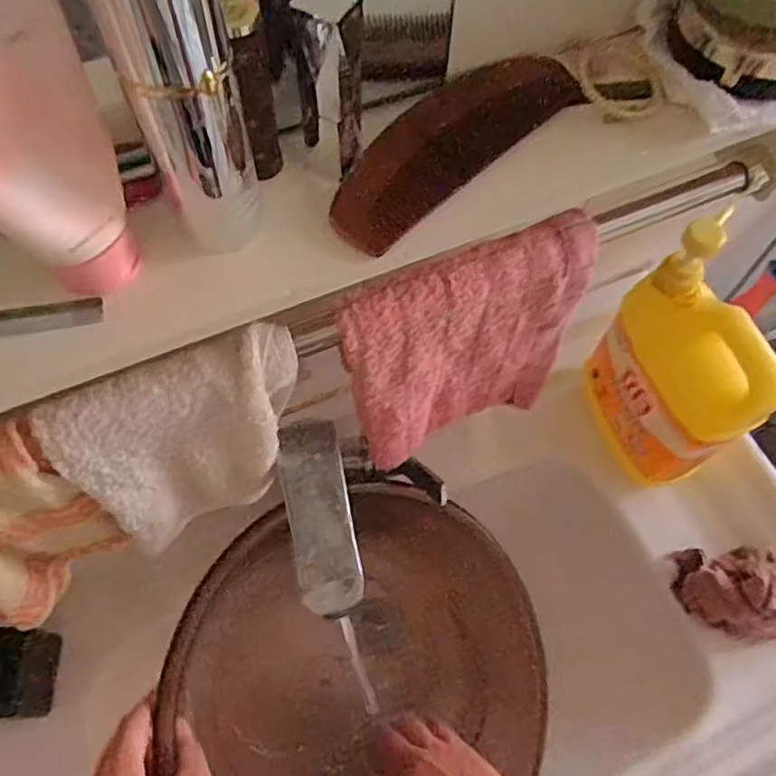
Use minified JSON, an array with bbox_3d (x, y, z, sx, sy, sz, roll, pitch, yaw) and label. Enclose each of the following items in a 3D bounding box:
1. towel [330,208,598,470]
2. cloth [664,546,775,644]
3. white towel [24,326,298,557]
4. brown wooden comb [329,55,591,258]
[{"bbox_3d":[0.048,-0.022,0.458,0.164,0.195,0.046,-20,67,-12],"label":"towel"},{"bbox_3d":[0.320,0.184,0.587,0.105,0.059,0.077,4,64,-1],"label":"cloth"},{"bbox_3d":[-0.115,0.033,0.399,0.132,0.139,0.048,-24,67,-14],"label":"white towel"},{"bbox_3d":[0.032,-0.125,0.325,0.155,0.012,0.048,-40,72,-19],"label":"brown wooden comb"}]

